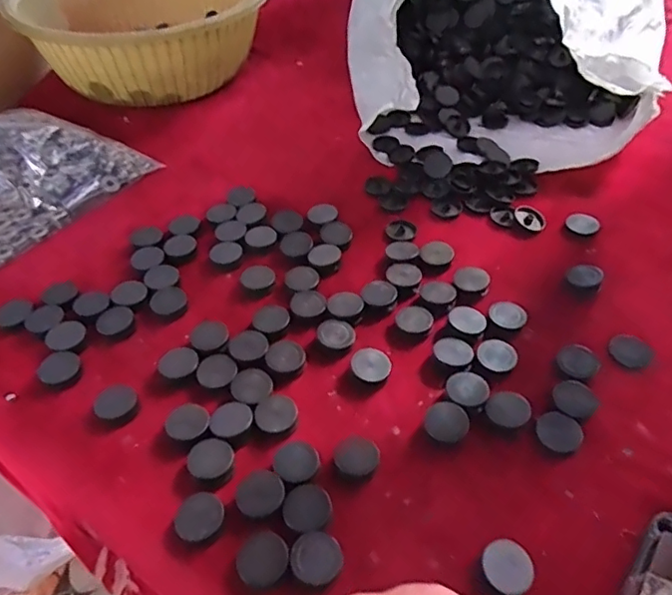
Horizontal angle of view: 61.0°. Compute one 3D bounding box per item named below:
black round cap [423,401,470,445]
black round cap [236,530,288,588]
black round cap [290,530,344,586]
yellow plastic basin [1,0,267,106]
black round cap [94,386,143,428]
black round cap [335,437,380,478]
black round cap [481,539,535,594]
[{"bbox_3d":[0.084,0.098,0.441,0.033,0.015,0.032,-1,46,1],"label":"black round cap"},{"bbox_3d":[-0.048,0.170,0.372,0.033,0.010,0.032,-1,46,1],"label":"black round cap"},{"bbox_3d":[-0.013,0.170,0.373,0.029,0.015,0.032,34,56,30],"label":"black round cap"},{"bbox_3d":[-0.259,-0.376,0.806,0.310,0.158,0.301,-1,46,1],"label":"yellow plastic basin"},{"bbox_3d":[-0.177,0.087,0.462,0.033,0.016,0.028,-28,51,-23],"label":"black round cap"},{"bbox_3d":[0.015,0.118,0.422,0.029,0.018,0.028,-1,46,1],"label":"black round cap"},{"bbox_3d":[0.109,0.174,0.364,0.029,0.022,0.031,-1,46,1],"label":"black round cap"}]

